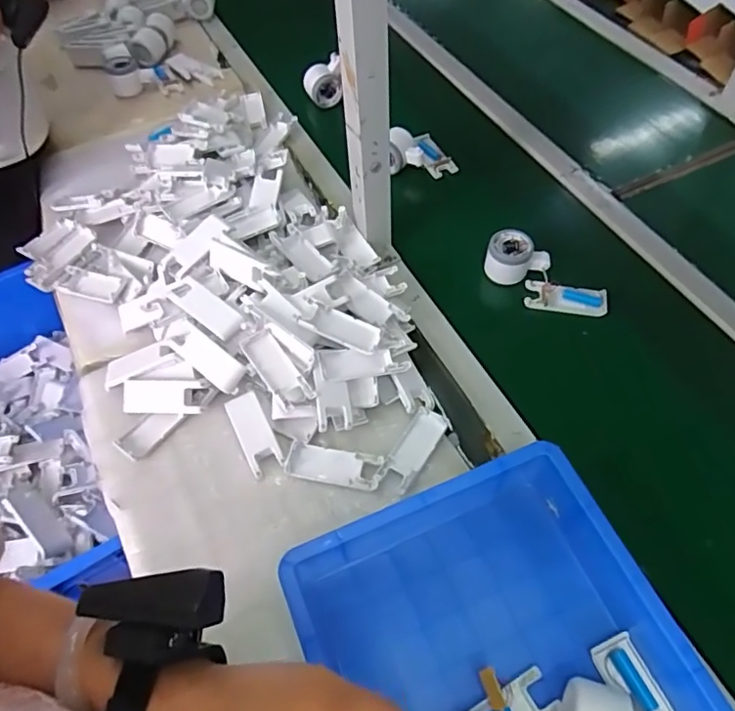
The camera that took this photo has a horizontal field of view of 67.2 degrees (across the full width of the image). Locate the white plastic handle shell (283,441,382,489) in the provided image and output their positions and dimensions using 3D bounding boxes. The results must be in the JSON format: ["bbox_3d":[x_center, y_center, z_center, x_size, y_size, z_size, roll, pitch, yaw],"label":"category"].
[{"bbox_3d":[-0.038,0.121,0.610,0.102,0.017,0.037,10,58,8],"label":"white plastic handle shell"}]

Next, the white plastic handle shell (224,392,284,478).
[{"bbox_3d":[-0.128,0.089,0.630,0.038,0.018,0.095,-25,60,-13],"label":"white plastic handle shell"}]

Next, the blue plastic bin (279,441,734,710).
[{"bbox_3d":[0.138,0.314,0.442,0.279,0.084,0.423,-21,59,-11],"label":"blue plastic bin"}]

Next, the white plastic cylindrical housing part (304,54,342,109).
[{"bbox_3d":[-0.081,-0.491,0.995,0.067,0.060,0.062,-8,55,0],"label":"white plastic cylindrical housing part"}]

